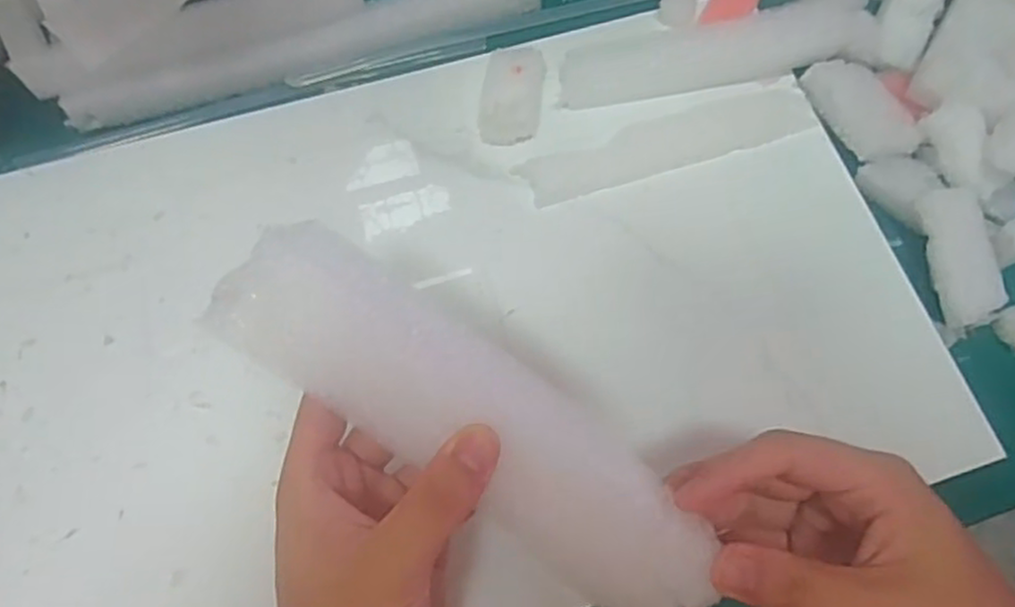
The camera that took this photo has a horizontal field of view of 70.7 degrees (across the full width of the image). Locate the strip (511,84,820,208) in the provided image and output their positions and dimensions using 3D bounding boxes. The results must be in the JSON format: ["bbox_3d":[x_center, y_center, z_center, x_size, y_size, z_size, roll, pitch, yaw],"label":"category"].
[{"bbox_3d":[0.091,-0.089,0.398,0.167,0.004,0.034,-16,71,-7],"label":"strip"}]

